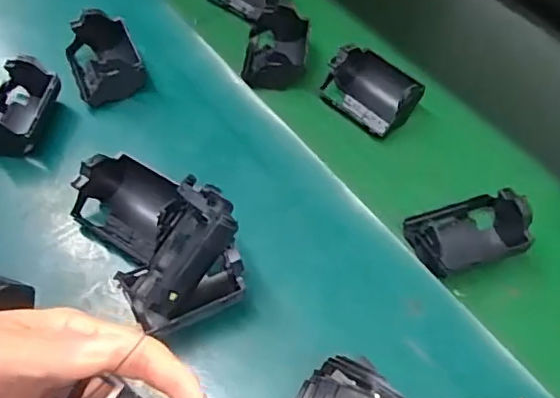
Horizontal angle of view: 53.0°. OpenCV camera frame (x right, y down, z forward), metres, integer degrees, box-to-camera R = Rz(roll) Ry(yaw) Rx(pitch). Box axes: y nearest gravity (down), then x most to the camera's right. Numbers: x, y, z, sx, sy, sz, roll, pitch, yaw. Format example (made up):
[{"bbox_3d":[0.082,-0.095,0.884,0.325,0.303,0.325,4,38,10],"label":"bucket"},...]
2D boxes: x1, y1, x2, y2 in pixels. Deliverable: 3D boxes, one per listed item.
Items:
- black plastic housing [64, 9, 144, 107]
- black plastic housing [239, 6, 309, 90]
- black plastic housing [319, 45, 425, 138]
[{"bbox_3d":[-0.141,-0.111,0.451,0.052,0.039,0.073,-21,57,-15],"label":"black plastic housing"},{"bbox_3d":[-0.004,-0.133,0.484,0.053,0.028,0.073,5,54,3],"label":"black plastic housing"},{"bbox_3d":[0.074,-0.091,0.454,0.051,0.032,0.077,-38,63,-25],"label":"black plastic housing"}]

